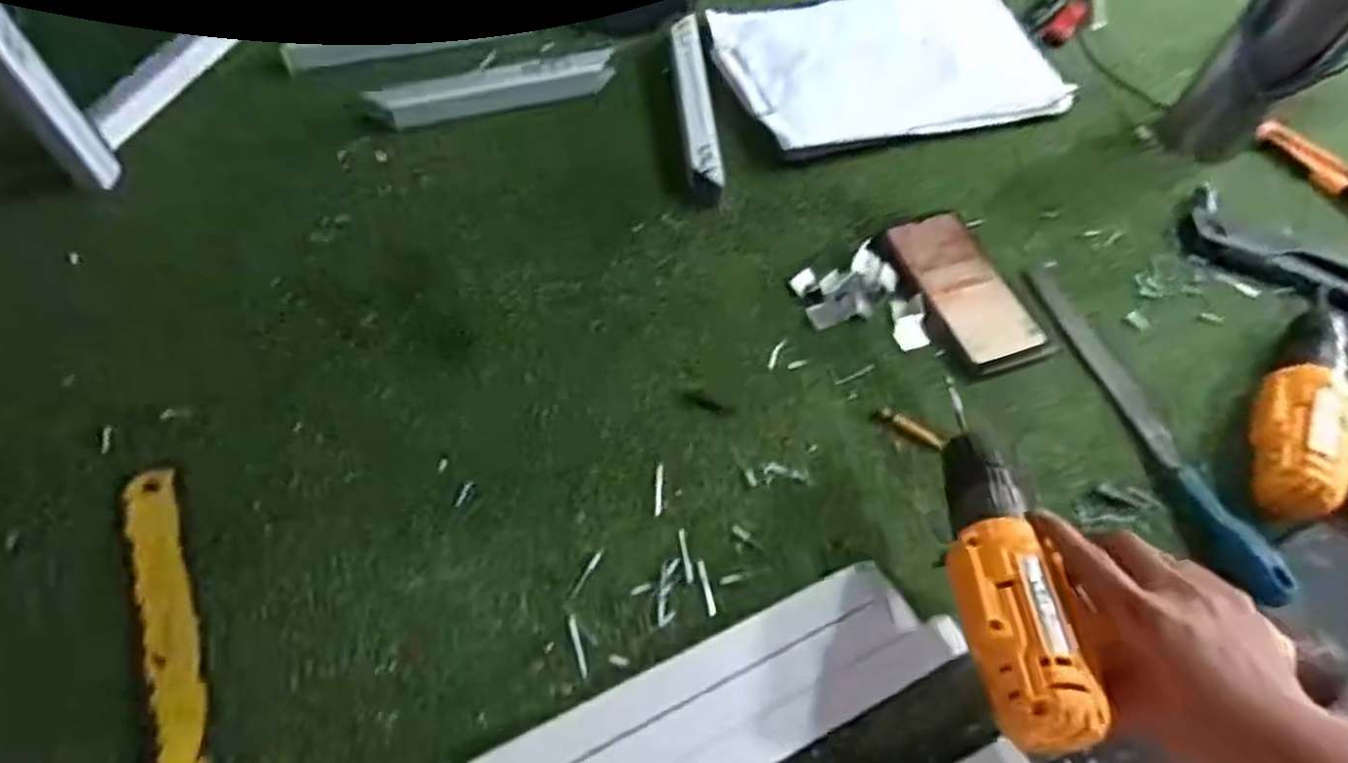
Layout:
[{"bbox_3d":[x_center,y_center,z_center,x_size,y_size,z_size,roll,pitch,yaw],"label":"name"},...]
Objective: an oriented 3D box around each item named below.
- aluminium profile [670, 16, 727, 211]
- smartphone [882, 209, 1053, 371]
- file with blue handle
[{"bbox_3d":[0.021,-0.271,0.754,0.032,0.029,0.239,-4,59,-4],"label":"aluminium profile"},{"bbox_3d":[0.248,-0.080,0.653,0.075,0.009,0.158,-16,61,-11],"label":"smartphone"},{"bbox_3d":[0.361,0.022,0.589,0.036,0.015,0.305,-13,60,-9],"label":"file with blue handle"}]

